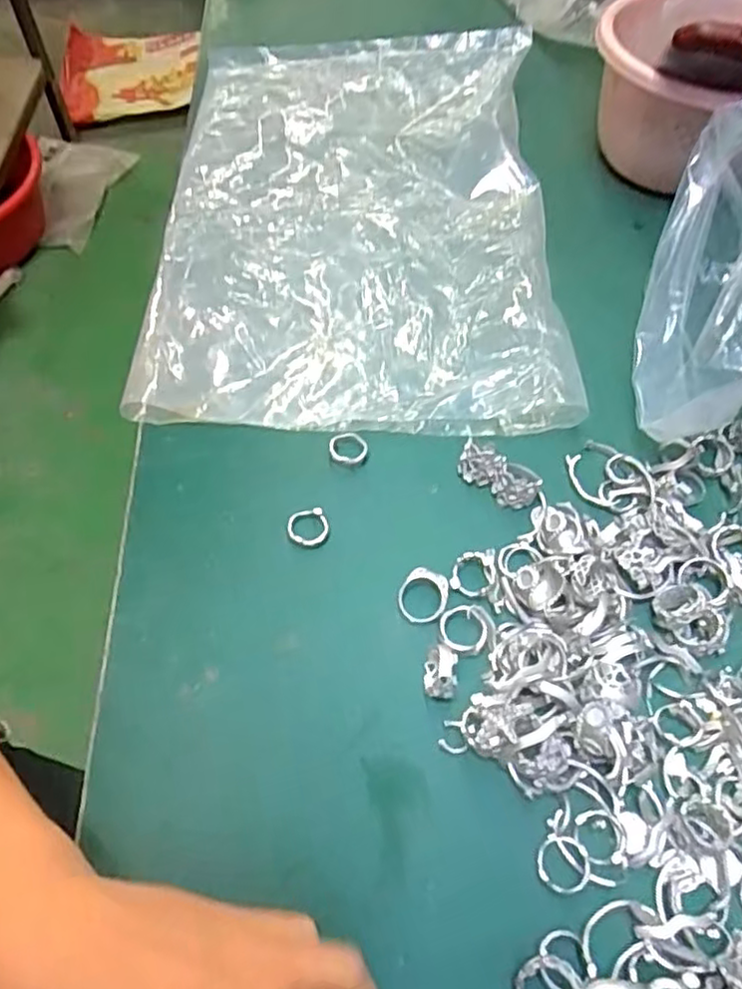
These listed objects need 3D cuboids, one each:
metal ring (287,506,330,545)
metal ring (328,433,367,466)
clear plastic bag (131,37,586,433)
[{"bbox_3d":[-0.031,0.016,0.343,0.020,0.006,0.019,2,58,-3],"label":"metal ring"},{"bbox_3d":[-0.012,-0.026,0.368,0.020,0.004,0.020,2,58,-3],"label":"metal ring"},{"bbox_3d":[-0.008,-0.195,0.461,0.245,0.033,0.358,2,58,-2],"label":"clear plastic bag"}]

